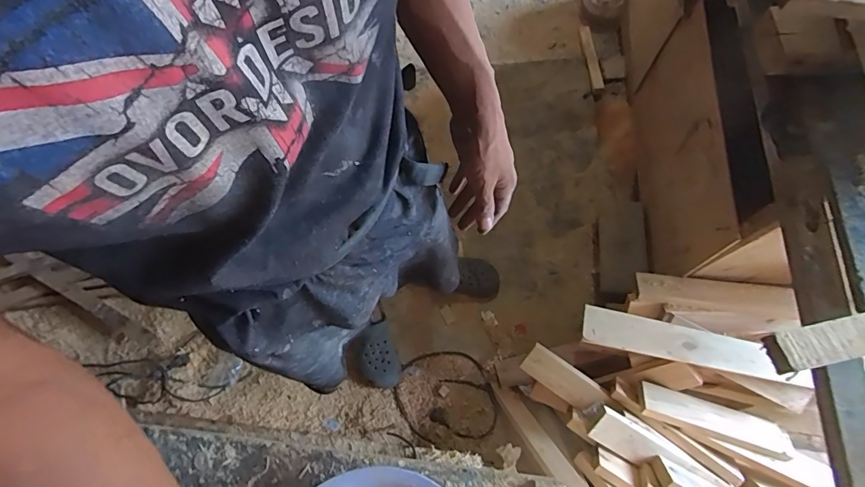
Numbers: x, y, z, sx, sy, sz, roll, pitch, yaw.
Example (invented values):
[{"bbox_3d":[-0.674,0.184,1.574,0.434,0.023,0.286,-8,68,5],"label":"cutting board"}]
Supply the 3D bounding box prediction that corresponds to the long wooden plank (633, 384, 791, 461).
[{"bbox_3d":[0.626,0.394,0.981,0.312,0.033,0.076,18,71,5],"label":"long wooden plank"}]

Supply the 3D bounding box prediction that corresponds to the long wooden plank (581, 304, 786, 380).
[{"bbox_3d":[0.524,0.213,0.947,0.399,0.032,0.085,11,70,2],"label":"long wooden plank"}]

